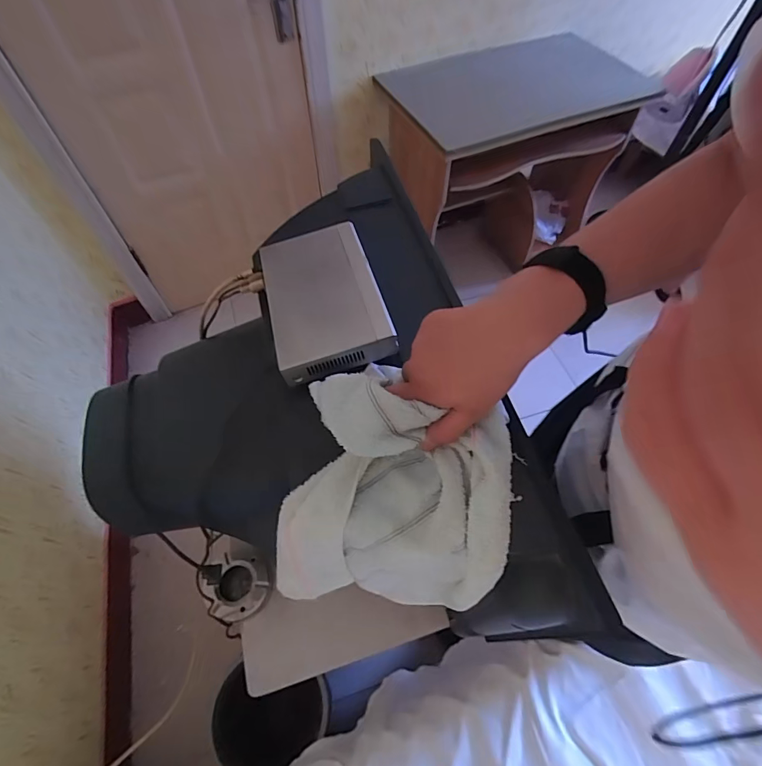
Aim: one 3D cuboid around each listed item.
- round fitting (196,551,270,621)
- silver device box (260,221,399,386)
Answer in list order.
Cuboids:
[{"bbox_3d":[-0.251,0.356,0.748,0.120,0.048,0.102,14,60,9],"label":"round fitting"},{"bbox_3d":[-0.064,-0.102,0.475,0.123,0.029,0.199,-13,59,-7],"label":"silver device box"}]

